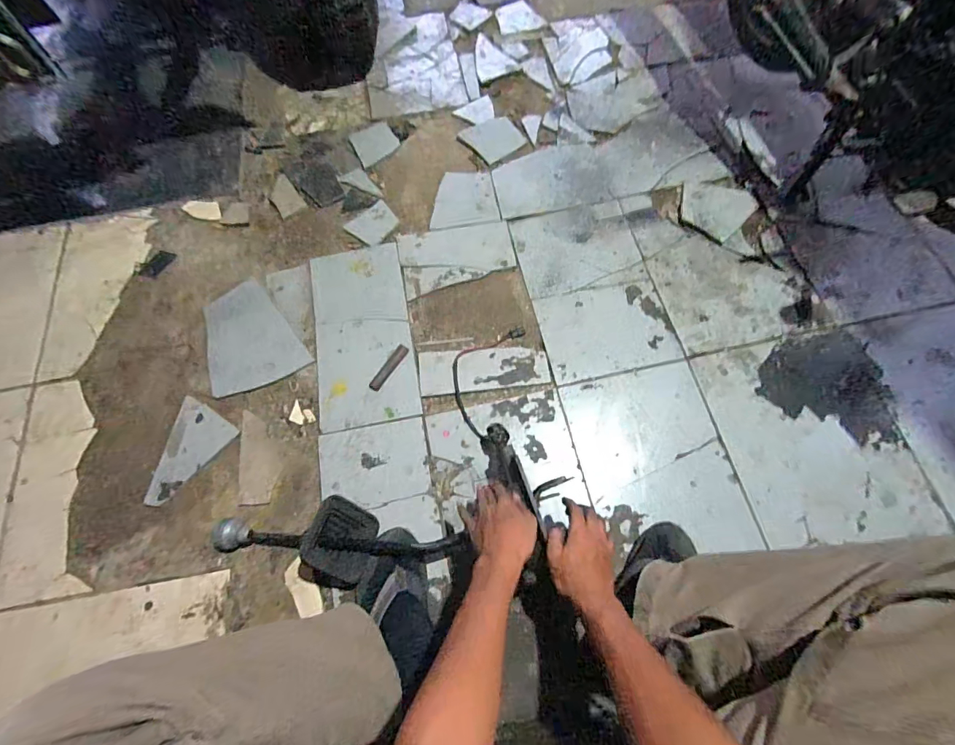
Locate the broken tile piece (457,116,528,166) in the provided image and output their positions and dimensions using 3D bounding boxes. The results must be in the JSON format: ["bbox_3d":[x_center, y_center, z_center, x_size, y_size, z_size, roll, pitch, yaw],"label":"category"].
[{"bbox_3d":[0.039,-0.569,1.076,0.130,0.004,0.119,-34,72,-10],"label":"broken tile piece"}]

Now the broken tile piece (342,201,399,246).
[{"bbox_3d":[-0.234,-0.335,1.009,0.105,0.004,0.091,-39,73,-11],"label":"broken tile piece"}]

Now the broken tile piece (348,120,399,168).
[{"bbox_3d":[-0.251,-0.557,1.079,0.108,0.004,0.107,-31,71,-9],"label":"broken tile piece"}]

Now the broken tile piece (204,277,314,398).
[{"bbox_3d":[-0.457,-0.084,0.895,0.182,0.008,0.242,-20,70,-5],"label":"broken tile piece"}]

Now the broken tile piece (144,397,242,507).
[{"bbox_3d":[-0.548,0.148,0.817,0.120,0.008,0.178,30,74,13],"label":"broken tile piece"}]

